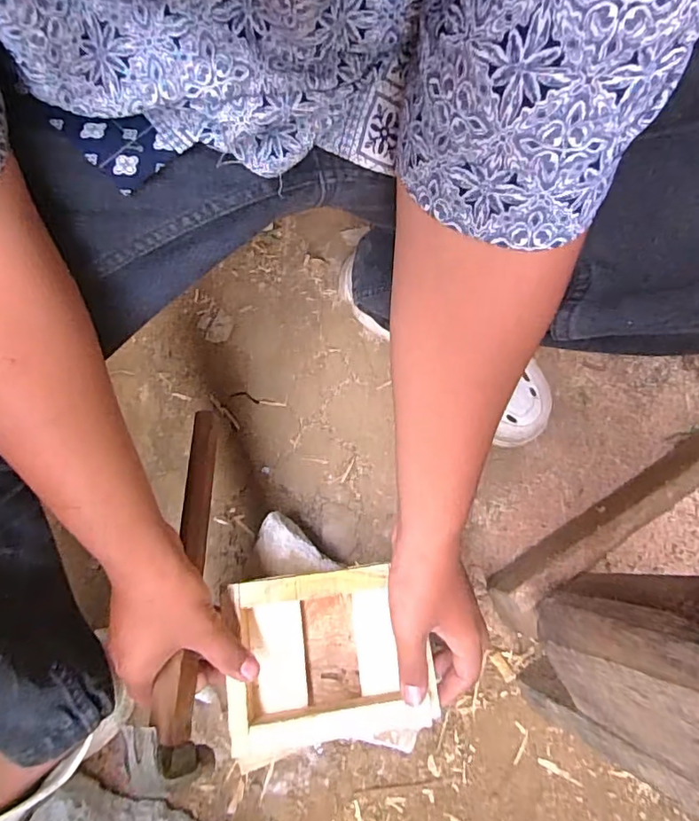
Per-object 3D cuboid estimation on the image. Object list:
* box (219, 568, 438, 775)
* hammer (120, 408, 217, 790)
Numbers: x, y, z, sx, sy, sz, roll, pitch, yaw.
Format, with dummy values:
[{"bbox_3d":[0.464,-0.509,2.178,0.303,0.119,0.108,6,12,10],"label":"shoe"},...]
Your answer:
[{"bbox_3d":[-0.021,0.199,0.422,0.150,0.046,0.129,-8,73,0],"label":"box"},{"bbox_3d":[-0.125,0.134,0.419,0.035,0.085,0.278,-1,64,2],"label":"hammer"}]

